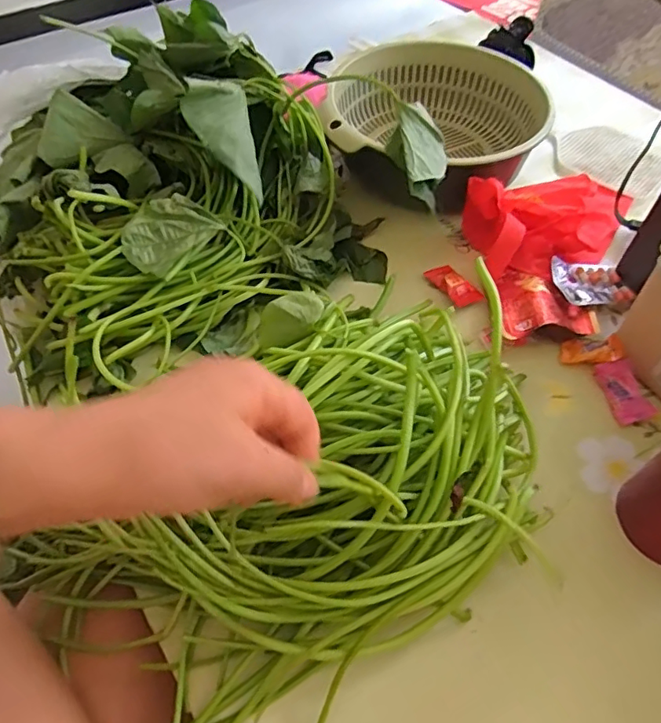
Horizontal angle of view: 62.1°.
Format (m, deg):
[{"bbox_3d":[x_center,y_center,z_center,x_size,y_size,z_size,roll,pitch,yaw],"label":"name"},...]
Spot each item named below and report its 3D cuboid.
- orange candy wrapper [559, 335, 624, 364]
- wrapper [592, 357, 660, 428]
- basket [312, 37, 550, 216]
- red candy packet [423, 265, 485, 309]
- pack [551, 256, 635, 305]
[{"bbox_3d":[0.215,-0.009,0.452,0.047,0.008,0.024,-6,48,18],"label":"orange candy wrapper"},{"bbox_3d":[0.232,0.024,0.436,0.029,0.013,0.052,-9,53,-7],"label":"wrapper"},{"bbox_3d":[0.120,-0.250,0.586,0.197,0.095,0.207,6,53,5],"label":"basket"},{"bbox_3d":[0.112,-0.070,0.501,0.025,0.005,0.054,-35,62,-5],"label":"red candy packet"},{"bbox_3d":[0.236,-0.071,0.497,0.076,0.007,0.048,-4,56,-21],"label":"pack"}]

